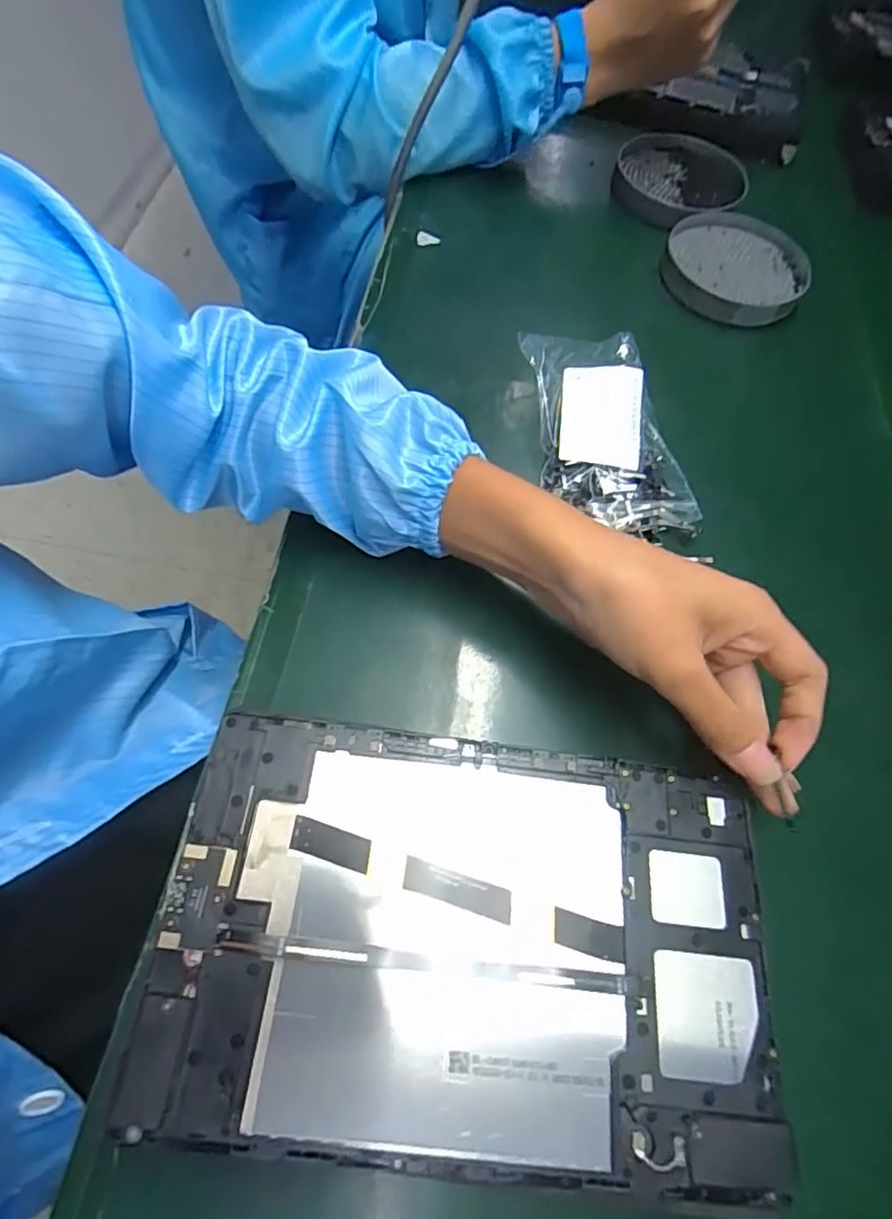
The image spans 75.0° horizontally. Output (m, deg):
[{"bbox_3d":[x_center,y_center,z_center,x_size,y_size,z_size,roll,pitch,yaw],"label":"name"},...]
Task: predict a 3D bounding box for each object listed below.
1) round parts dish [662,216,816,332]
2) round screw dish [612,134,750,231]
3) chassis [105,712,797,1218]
[{"bbox_3d":[0.238,-0.281,0.479,0.112,0.026,0.119,2,63,-3],"label":"round parts dish"},{"bbox_3d":[0.206,-0.380,0.516,0.111,0.017,0.125,17,63,4],"label":"round screw dish"},{"bbox_3d":[0.011,0.128,0.232,0.234,0.005,0.149,8,62,-2],"label":"chassis"}]

